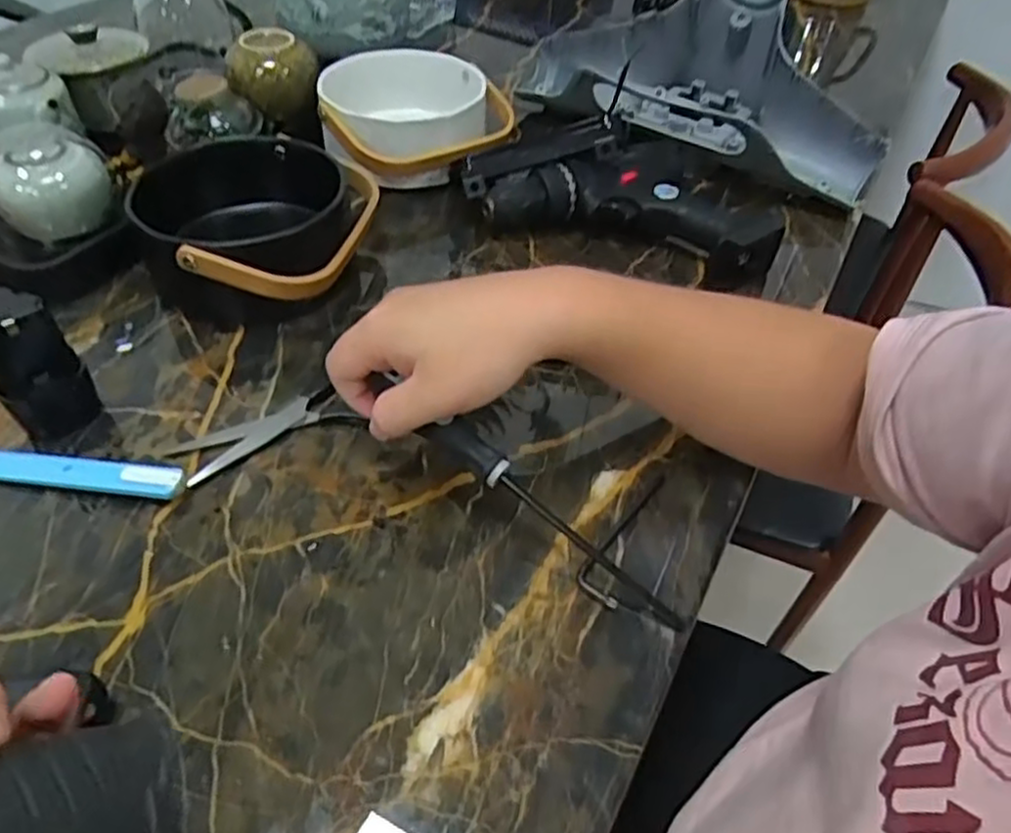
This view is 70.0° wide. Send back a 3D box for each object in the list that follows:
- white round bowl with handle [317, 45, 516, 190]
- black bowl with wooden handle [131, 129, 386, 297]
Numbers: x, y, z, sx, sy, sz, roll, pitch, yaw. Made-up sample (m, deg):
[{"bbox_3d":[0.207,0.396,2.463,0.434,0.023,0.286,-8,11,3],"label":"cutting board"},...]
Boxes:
[{"bbox_3d":[-0.081,-0.268,0.659,0.169,0.075,0.158,-2,48,-5],"label":"white round bowl with handle"},{"bbox_3d":[-0.185,-0.139,0.535,0.161,0.072,0.162,6,48,2],"label":"black bowl with wooden handle"}]

